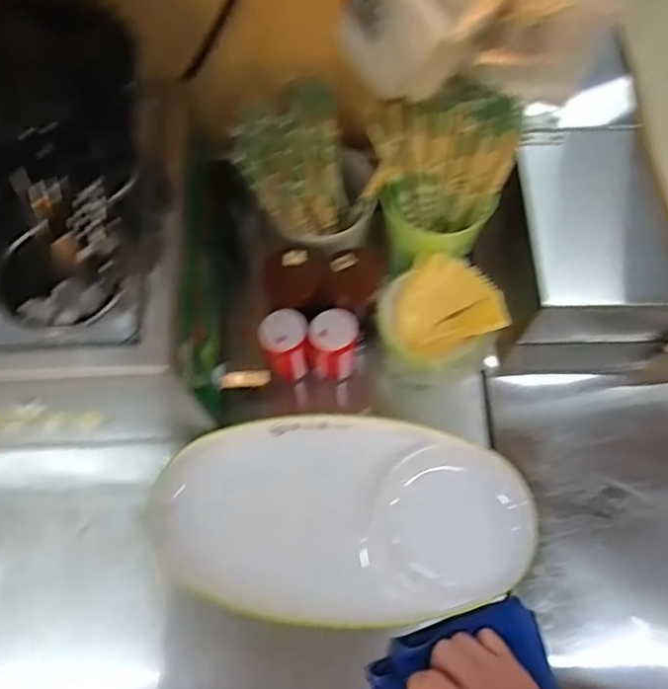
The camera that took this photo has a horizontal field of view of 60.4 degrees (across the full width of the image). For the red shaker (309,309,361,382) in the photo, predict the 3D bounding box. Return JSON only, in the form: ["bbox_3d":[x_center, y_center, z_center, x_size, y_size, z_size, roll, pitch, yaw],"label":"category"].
[{"bbox_3d":[0.001,0.006,0.627,0.048,0.112,0.044,0,68,1],"label":"red shaker"}]

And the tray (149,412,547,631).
[{"bbox_3d":[0.006,0.176,0.584,0.365,0.044,0.191,4,68,3],"label":"tray"}]

